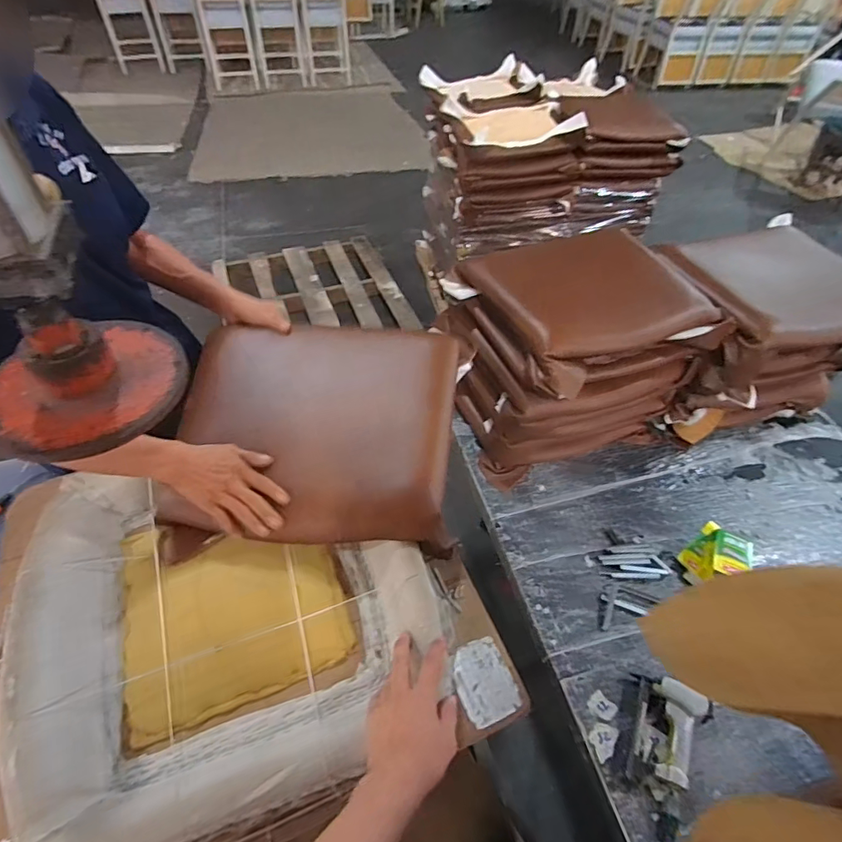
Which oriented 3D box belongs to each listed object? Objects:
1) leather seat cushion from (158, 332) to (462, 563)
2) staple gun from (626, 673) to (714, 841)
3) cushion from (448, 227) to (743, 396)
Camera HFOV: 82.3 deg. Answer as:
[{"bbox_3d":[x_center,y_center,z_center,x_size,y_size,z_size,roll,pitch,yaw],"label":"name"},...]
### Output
[{"bbox_3d":[-0.171,0.017,0.836,0.465,0.108,0.431,1,50,-3],"label":"leather seat cushion"},{"bbox_3d":[0.438,0.585,0.842,0.121,0.052,0.237,16,51,9],"label":"staple gun"},{"bbox_3d":[0.393,-0.298,1.136,0.463,0.083,0.450,-16,53,-16],"label":"cushion"}]

